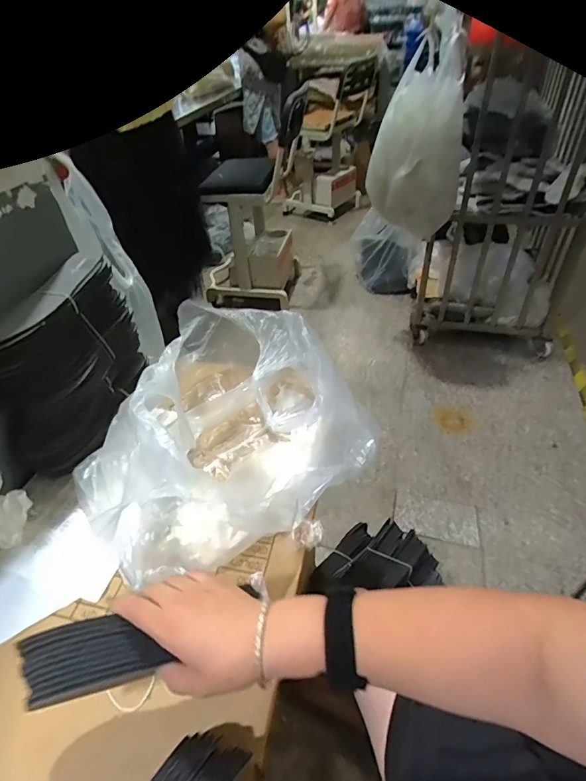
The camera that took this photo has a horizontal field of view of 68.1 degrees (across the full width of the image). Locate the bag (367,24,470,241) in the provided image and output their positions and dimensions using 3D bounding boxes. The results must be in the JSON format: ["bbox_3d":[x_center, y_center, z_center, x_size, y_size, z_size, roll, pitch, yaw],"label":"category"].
[{"bbox_3d":[0.393,-0.778,1.374,0.277,0.475,0.300,3,43,8],"label":"bag"}]

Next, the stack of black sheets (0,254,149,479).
[{"bbox_3d":[-0.329,-0.040,0.656,0.091,0.215,0.262,7,43,12],"label":"stack of black sheets"}]

